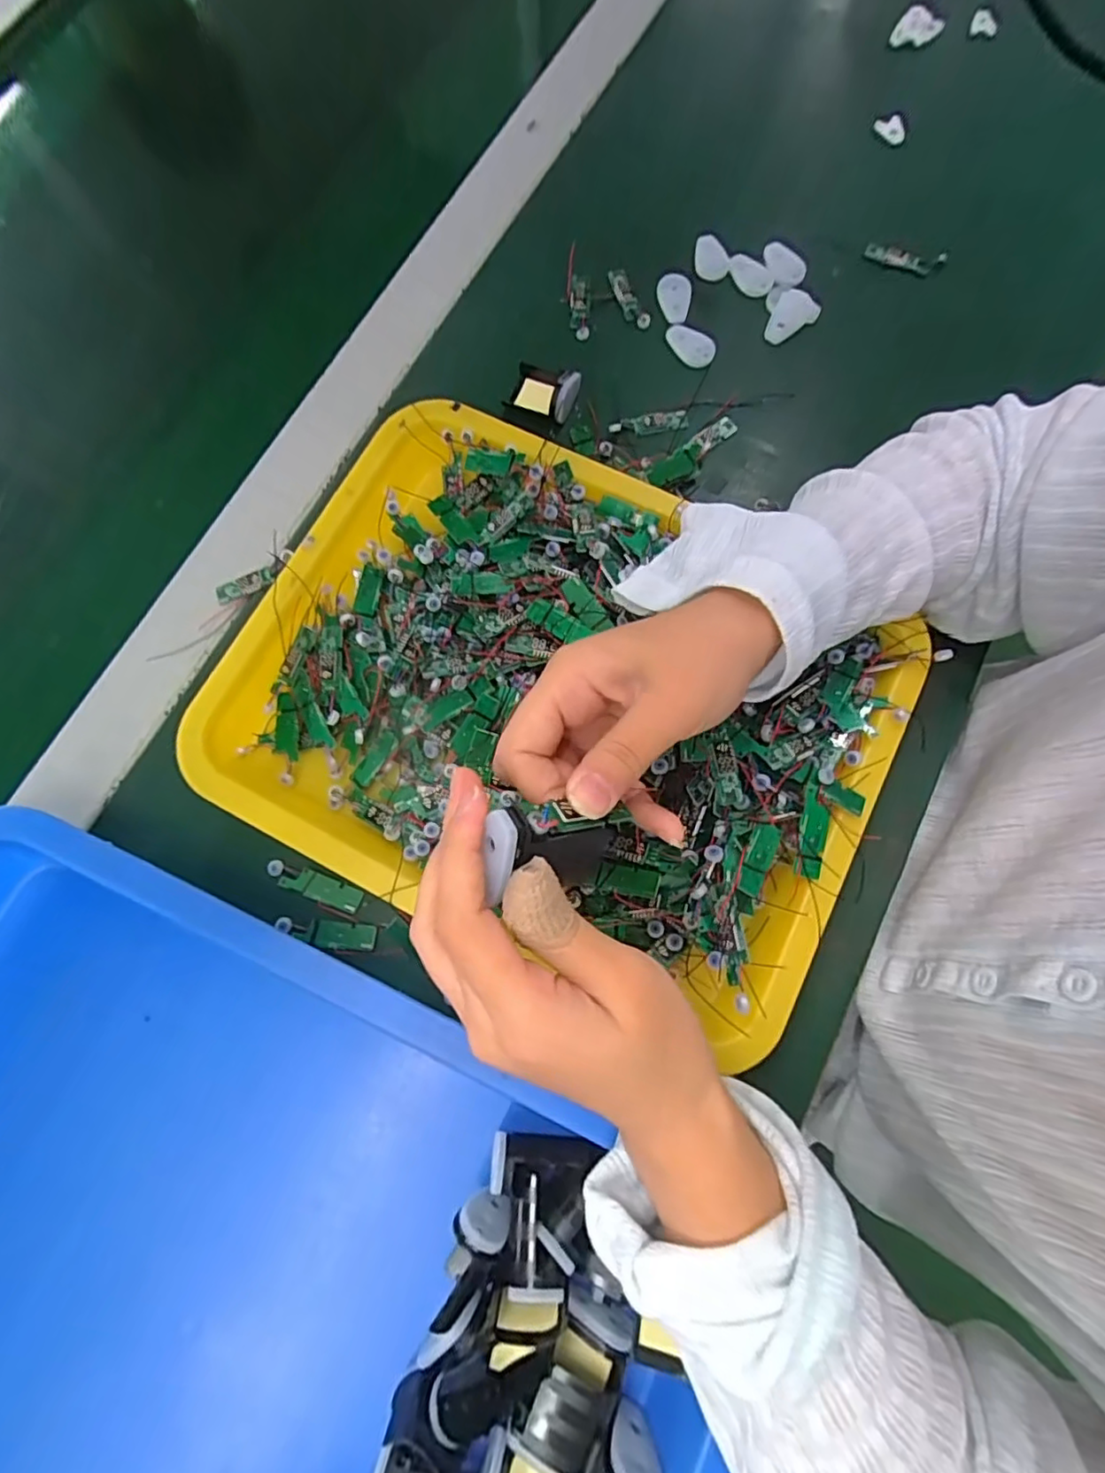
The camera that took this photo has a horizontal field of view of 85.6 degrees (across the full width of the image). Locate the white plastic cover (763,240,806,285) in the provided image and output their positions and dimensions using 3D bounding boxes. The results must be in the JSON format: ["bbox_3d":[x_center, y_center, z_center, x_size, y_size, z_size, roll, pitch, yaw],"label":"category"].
[{"bbox_3d":[0.157,-0.321,0.405,0.020,0.009,0.032,-28,77,-6],"label":"white plastic cover"}]

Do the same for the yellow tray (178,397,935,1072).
[{"bbox_3d":[0.001,-0.024,0.312,0.325,0.046,0.253,26,78,7],"label":"yellow tray"}]

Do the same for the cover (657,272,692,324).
[{"bbox_3d":[0.084,-0.292,0.400,0.022,0.007,0.034,-18,87,4],"label":"cover"}]

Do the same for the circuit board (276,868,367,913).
[{"bbox_3d":[-0.122,0.080,0.316,0.042,0.005,0.013,21,77,6],"label":"circuit board"}]

